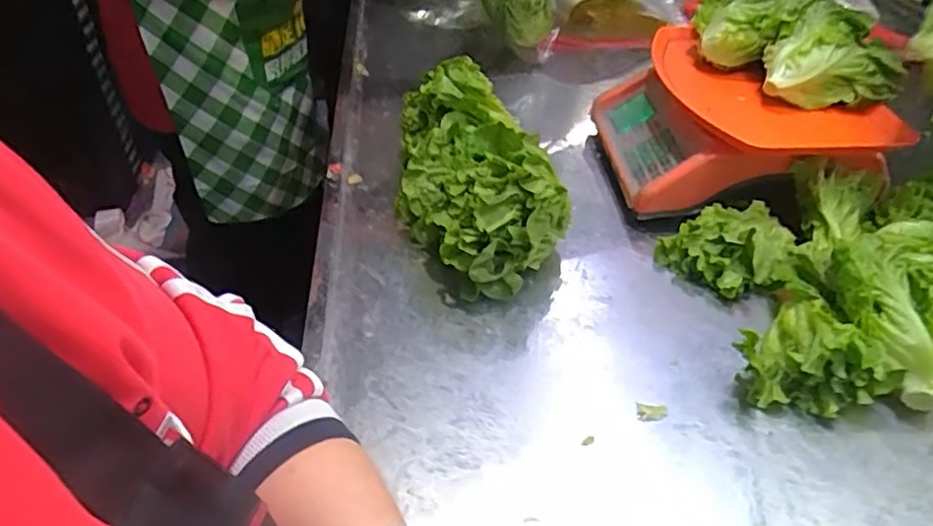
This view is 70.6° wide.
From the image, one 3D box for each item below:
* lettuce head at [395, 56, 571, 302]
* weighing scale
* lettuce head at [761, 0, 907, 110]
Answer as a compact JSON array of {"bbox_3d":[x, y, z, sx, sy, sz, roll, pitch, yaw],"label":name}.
[{"bbox_3d":[0.003,-0.094,0.728,0.151,0.125,0.292,-10,42,-14],"label":"lettuce head"},{"bbox_3d":[0.316,-0.172,0.821,0.273,0.128,0.287,-1,42,-3],"label":"weighing scale"},{"bbox_3d":[0.415,-0.226,0.737,0.135,0.087,0.098,23,46,22],"label":"lettuce head"}]

